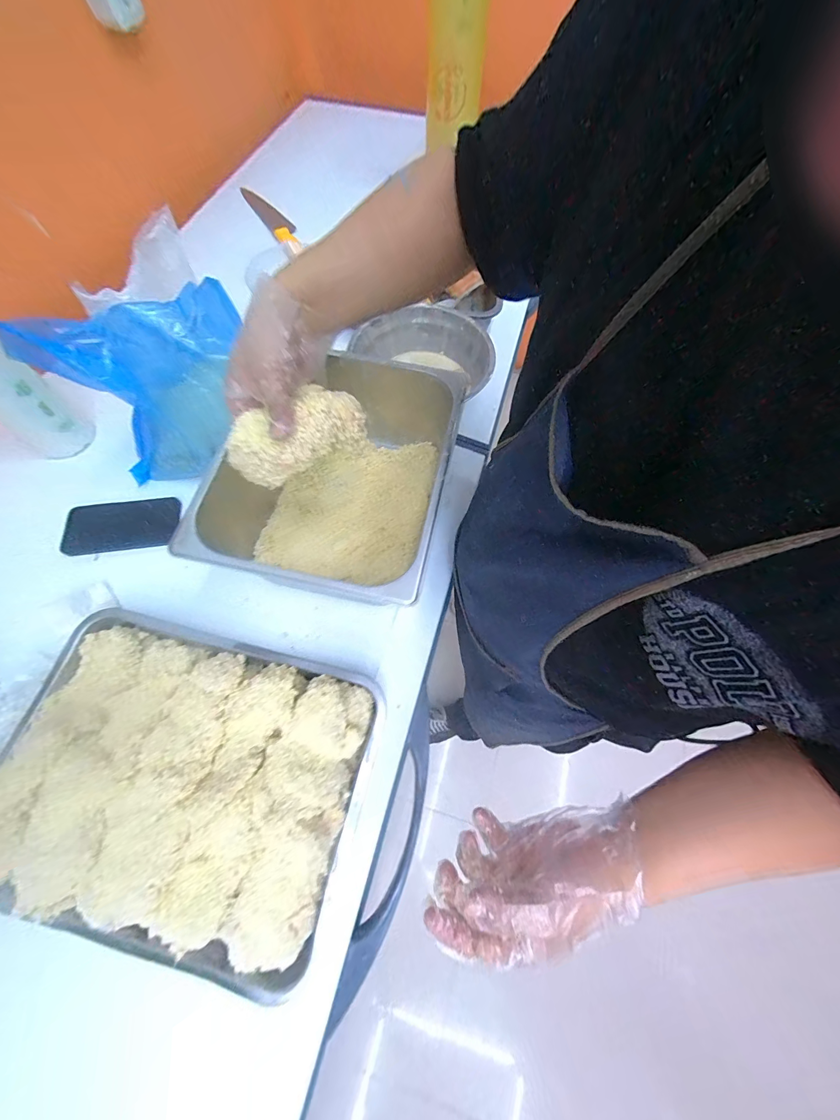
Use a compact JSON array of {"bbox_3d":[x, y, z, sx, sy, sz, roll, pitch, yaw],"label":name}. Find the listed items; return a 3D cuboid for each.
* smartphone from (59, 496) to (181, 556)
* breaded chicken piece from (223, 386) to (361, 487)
[{"bbox_3d":[-0.441,-0.053,0.526,0.155,0.006,0.076,-9,69,-4],"label":"smartphone"},{"bbox_3d":[-0.126,-0.132,0.361,0.135,0.049,0.068,-28,71,-6],"label":"breaded chicken piece"}]

